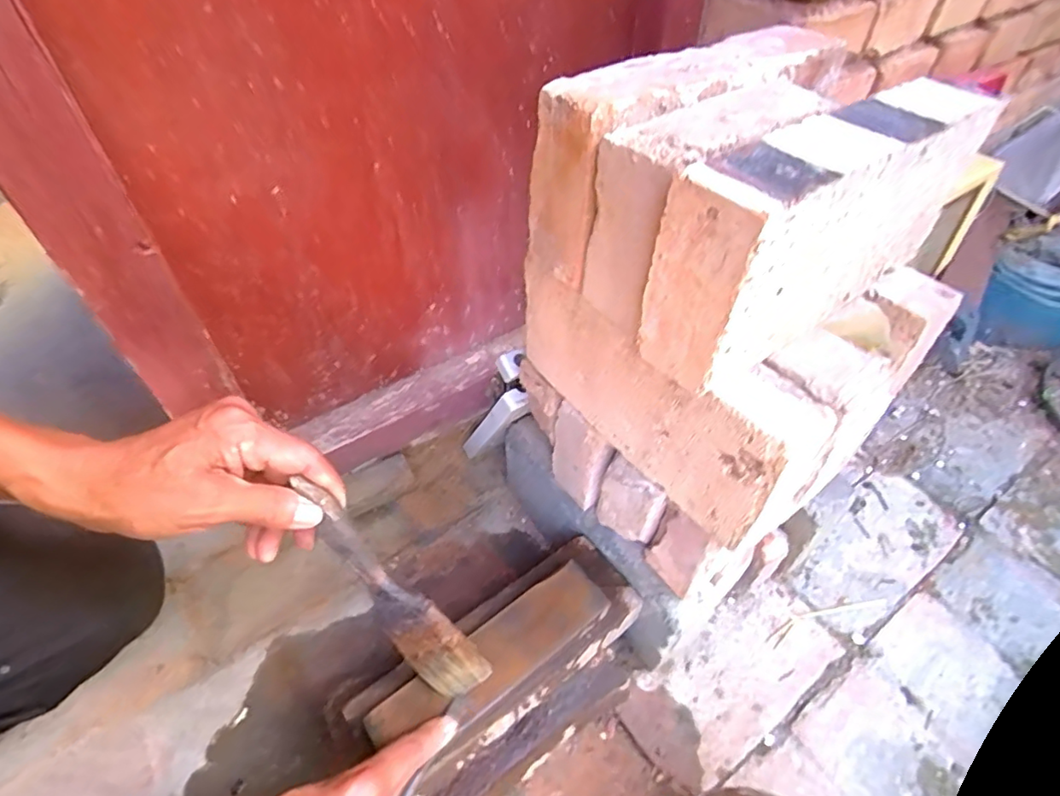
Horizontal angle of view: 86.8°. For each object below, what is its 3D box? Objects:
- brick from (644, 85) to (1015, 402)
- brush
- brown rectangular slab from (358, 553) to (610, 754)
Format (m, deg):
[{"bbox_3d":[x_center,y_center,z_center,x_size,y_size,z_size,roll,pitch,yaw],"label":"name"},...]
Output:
[{"bbox_3d":[0.164,-0.095,0.321,0.220,0.119,0.055,-29,54,-23],"label":"brick"},{"bbox_3d":[-0.092,0.134,0.381,0.046,0.188,0.011,-25,17,17],"label":"brush"},{"bbox_3d":[-0.028,0.195,0.425,0.191,0.019,0.052,-28,54,-23],"label":"brown rectangular slab"}]

